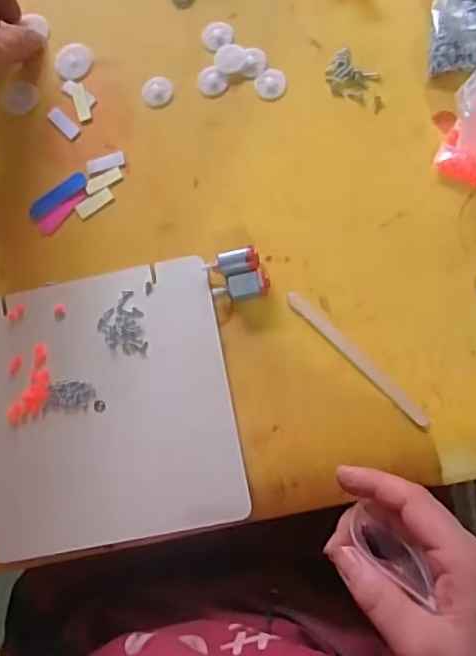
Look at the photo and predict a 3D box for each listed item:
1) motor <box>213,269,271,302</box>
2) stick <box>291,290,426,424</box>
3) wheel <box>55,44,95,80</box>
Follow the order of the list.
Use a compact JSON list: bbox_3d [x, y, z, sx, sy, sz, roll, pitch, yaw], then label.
[{"bbox_3d":[0.002,-0.026,0.408,0.037,0.013,0.017,-12,81,4],"label":"motor"},{"bbox_3d":[0.078,0.020,0.400,0.120,0.004,0.009,44,89,10],"label":"stick"},{"bbox_3d":[-0.120,-0.196,0.451,0.029,0.004,0.025,-42,80,-1],"label":"wheel"}]

